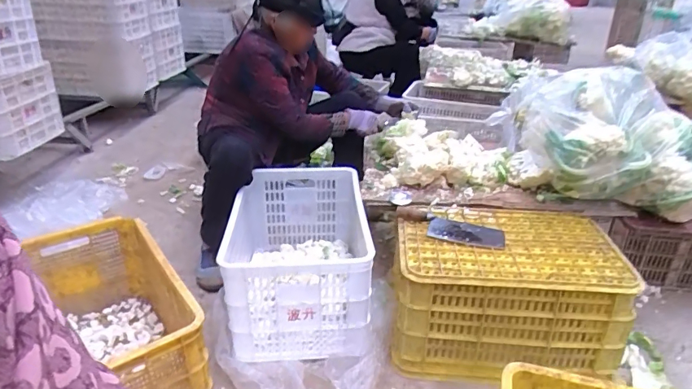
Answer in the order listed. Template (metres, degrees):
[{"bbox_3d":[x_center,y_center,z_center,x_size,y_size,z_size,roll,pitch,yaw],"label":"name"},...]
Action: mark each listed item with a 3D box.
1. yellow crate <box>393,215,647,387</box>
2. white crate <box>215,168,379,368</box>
[{"bbox_3d":[0.378,0.236,1.187,0.502,0.291,0.326,0,30,2],"label":"yellow crate"},{"bbox_3d":[-0.138,0.144,1.311,0.383,0.255,0.553,-3,30,-2],"label":"white crate"}]

